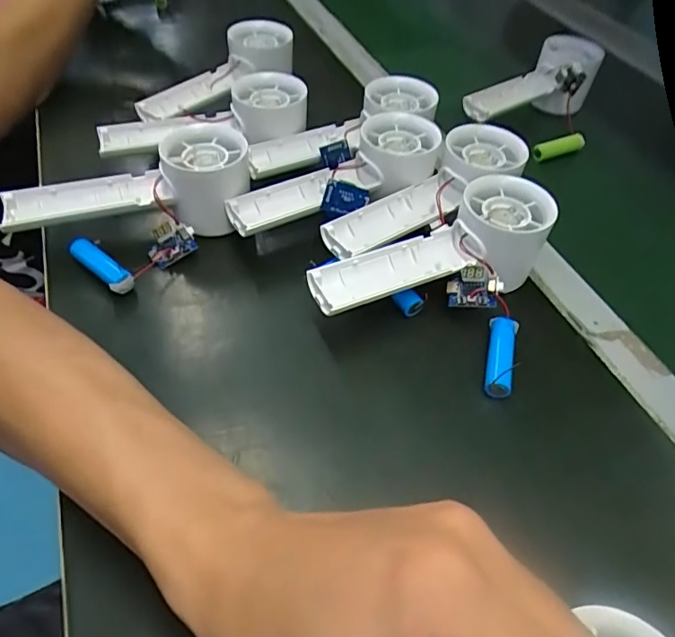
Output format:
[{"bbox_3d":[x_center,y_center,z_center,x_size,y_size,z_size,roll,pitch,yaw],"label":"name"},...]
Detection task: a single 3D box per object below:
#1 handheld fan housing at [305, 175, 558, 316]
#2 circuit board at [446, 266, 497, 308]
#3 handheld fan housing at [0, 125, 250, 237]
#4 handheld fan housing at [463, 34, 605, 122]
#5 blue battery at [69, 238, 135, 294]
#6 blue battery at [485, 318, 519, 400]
[{"bbox_3d":[0.063,-0.037,0.322,0.160,0.050,0.054,-23,55,-22],"label":"handheld fan housing"},{"bbox_3d":[0.081,-0.019,0.318,0.028,0.007,0.025,-3,90,21],"label":"circuit board"},{"bbox_3d":[-0.138,-0.090,0.351,0.154,0.046,0.068,-9,51,-11],"label":"handheld fan housing"},{"bbox_3d":[0.196,-0.226,0.511,0.171,0.057,0.059,-31,57,-28],"label":"handheld fan housing"},{"bbox_3d":[-0.147,-0.033,0.327,0.052,0.015,0.014,37,57,25],"label":"blue battery"},{"bbox_3d":[0.096,0.022,0.305,0.016,0.013,0.050,13,50,8],"label":"blue battery"}]

